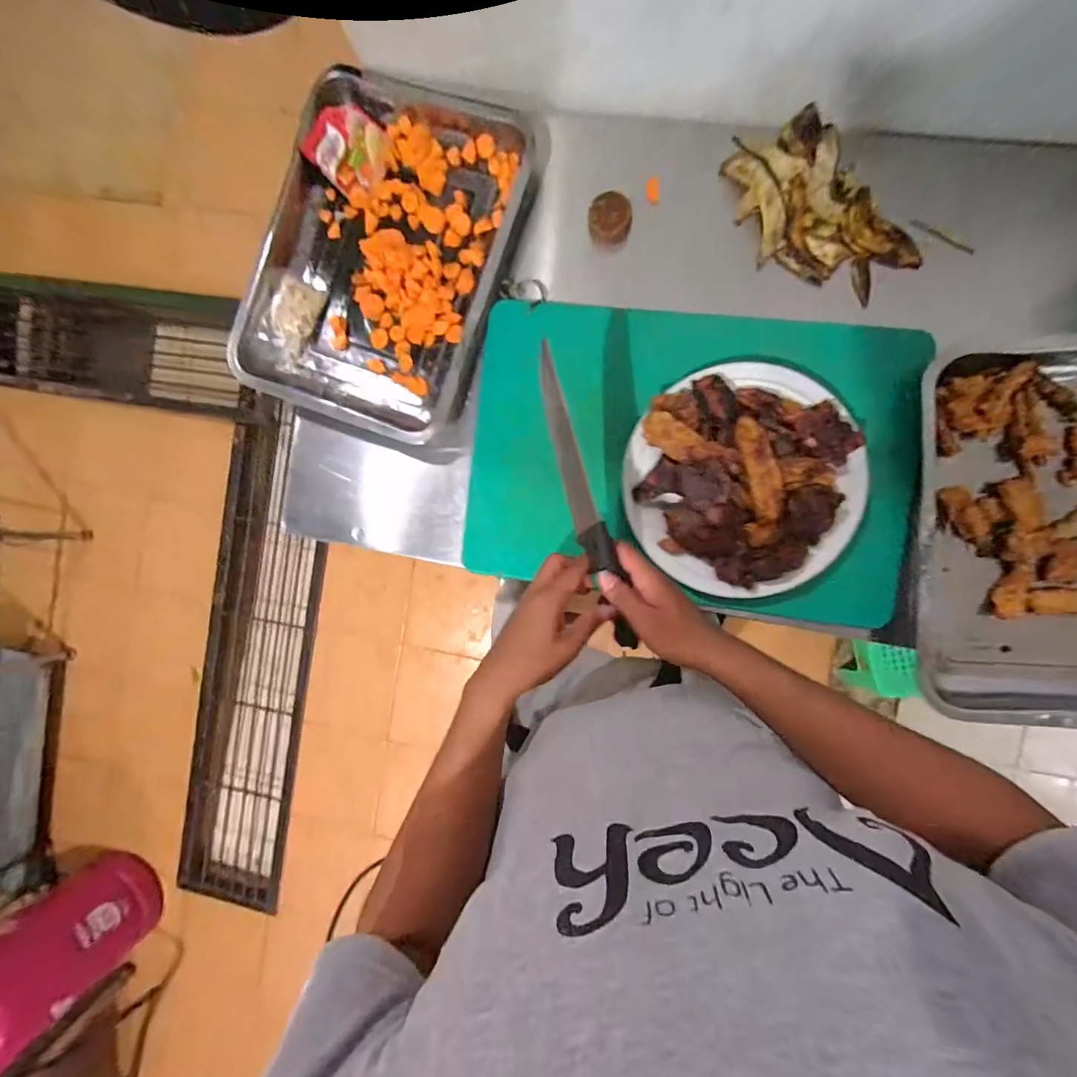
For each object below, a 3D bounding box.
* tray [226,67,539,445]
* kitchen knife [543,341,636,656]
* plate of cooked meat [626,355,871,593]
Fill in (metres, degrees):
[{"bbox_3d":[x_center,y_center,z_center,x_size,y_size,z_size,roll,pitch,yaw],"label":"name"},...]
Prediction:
[{"bbox_3d":[-0.170,-0.298,0.493,0.254,0.048,0.343,22,99,3],"label":"tray"},{"bbox_3d":[0.041,-0.023,0.389,0.026,0.027,0.262,-17,107,8],"label":"kitchen knife"},{"bbox_3d":[0.197,-0.053,0.434,0.212,0.056,0.219,1,97,6],"label":"plate of cooked meat"}]

